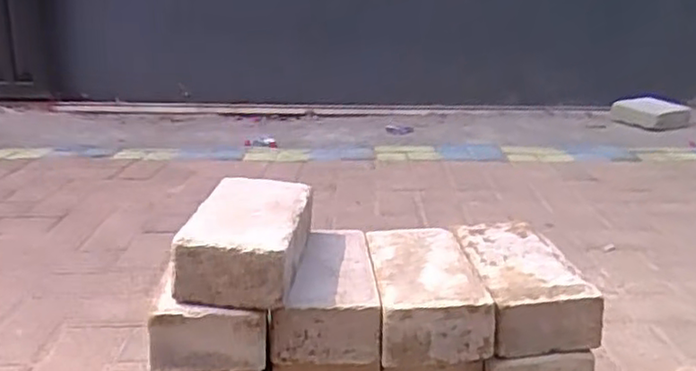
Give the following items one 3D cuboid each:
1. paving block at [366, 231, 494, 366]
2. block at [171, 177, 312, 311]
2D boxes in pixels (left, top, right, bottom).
[{"bbox_3d":[0.078,0.109,0.701,0.104,0.066,0.188,0,17,-3],"label":"paving block"},{"bbox_3d":[-0.098,0.050,0.683,0.107,0.062,0.199,2,17,5],"label":"block"}]

